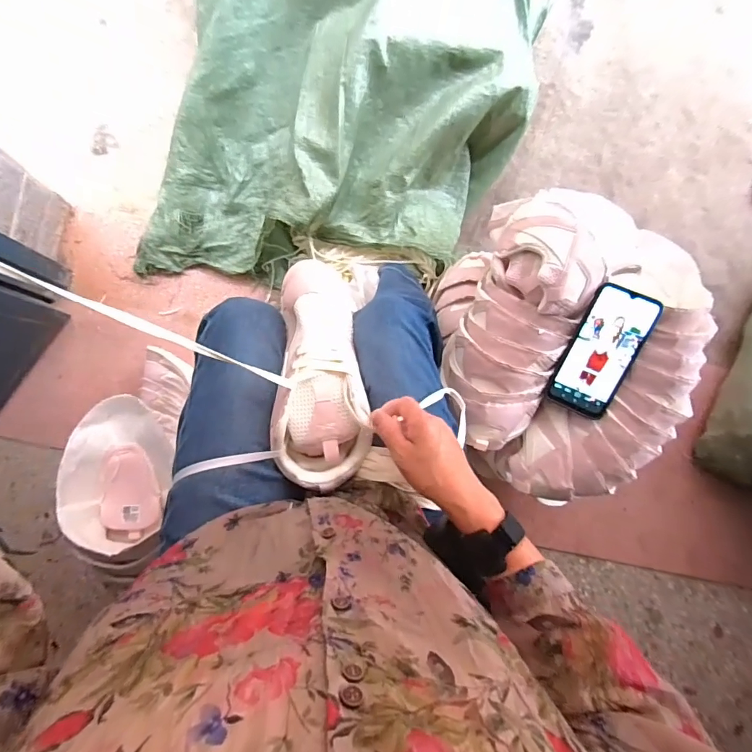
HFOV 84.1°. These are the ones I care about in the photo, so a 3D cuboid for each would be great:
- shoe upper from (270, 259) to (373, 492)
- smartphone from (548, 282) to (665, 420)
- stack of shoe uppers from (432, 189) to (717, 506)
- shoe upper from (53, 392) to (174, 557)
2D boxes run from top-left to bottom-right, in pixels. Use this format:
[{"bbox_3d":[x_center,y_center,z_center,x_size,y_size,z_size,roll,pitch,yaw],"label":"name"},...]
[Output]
[{"bbox_3d":[-0.064,-0.014,0.469,0.092,0.065,0.266,-2,78,-6],"label":"shoe upper"},{"bbox_3d":[0.291,-0.029,0.534,0.081,0.007,0.166,24,105,11],"label":"smartphone"},{"bbox_3d":[0.268,-0.033,0.572,0.310,0.165,0.388,15,84,-5],"label":"stack of shoe uppers"},{"bbox_3d":[-0.363,0.128,0.572,0.128,0.080,0.200,7,85,-5],"label":"shoe upper"}]

